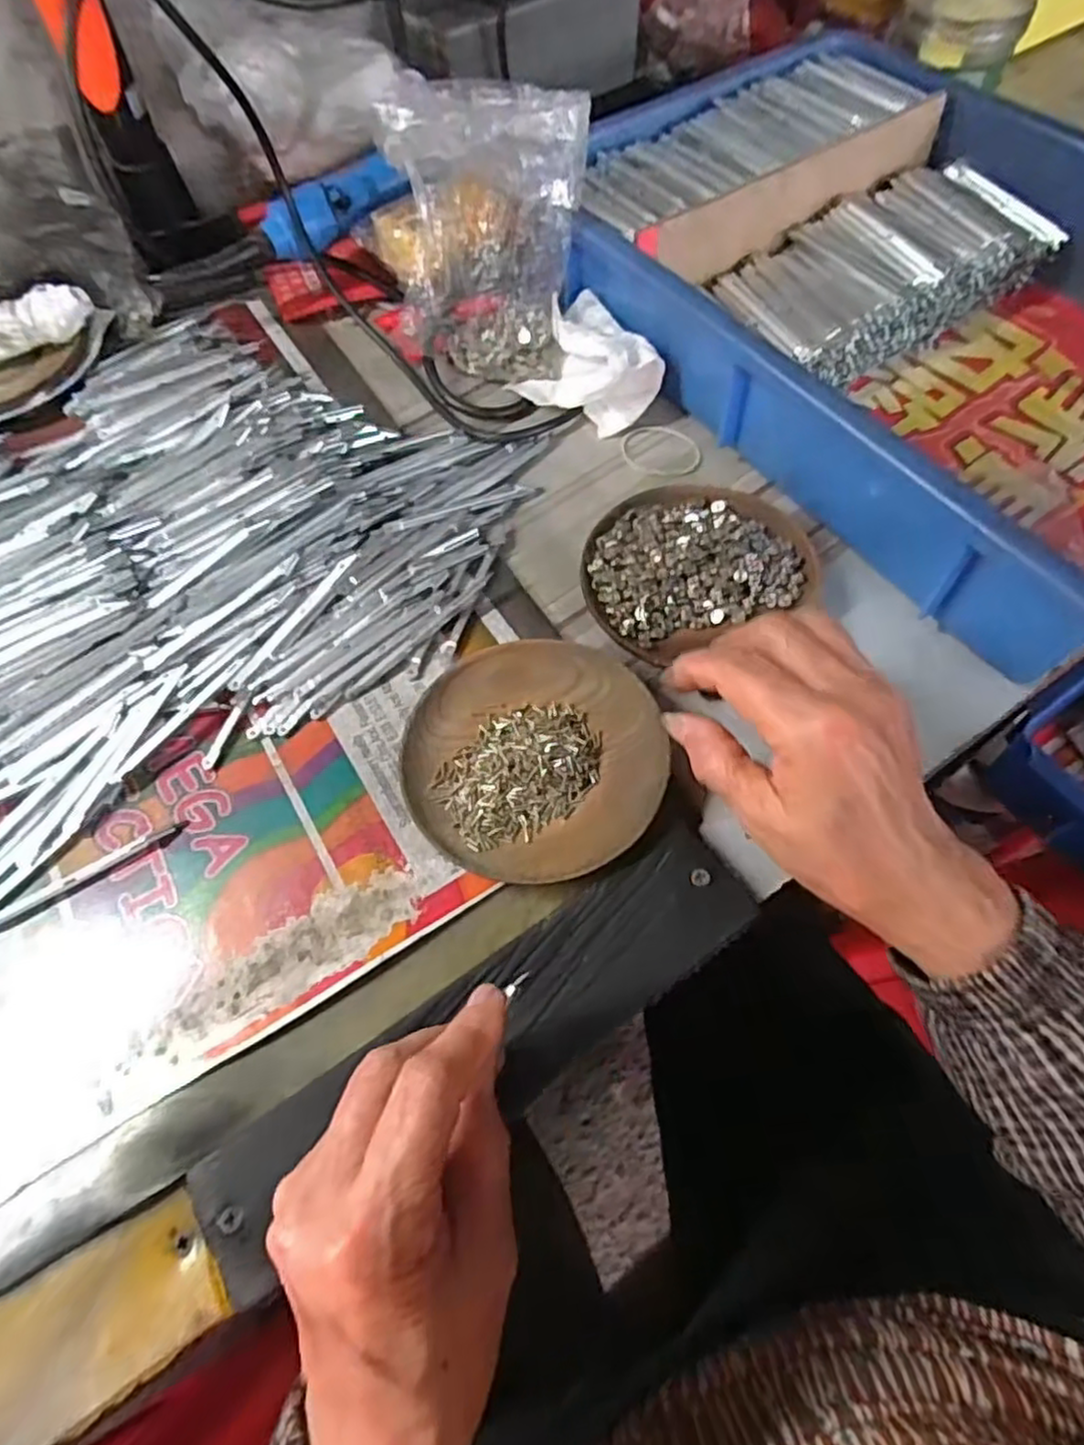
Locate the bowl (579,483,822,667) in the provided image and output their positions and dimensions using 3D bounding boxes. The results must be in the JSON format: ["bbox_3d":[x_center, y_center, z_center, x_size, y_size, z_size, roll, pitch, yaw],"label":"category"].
[{"bbox_3d":[0.076,-0.084,0.367,0.114,0.030,0.096,-20,67,-8],"label":"bowl"}]

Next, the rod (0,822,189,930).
[{"bbox_3d":[-0.203,0.070,0.312,0.096,0.004,0.008,-29,69,-12],"label":"rod"}]

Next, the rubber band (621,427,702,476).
[{"bbox_3d":[0.071,-0.162,0.424,0.049,0.004,0.034,26,69,12],"label":"rubber band"}]

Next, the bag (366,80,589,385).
[{"bbox_3d":[-0.036,-0.286,0.419,0.117,0.127,0.100,-10,62,-3],"label":"bag"}]

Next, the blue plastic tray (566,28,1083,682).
[{"bbox_3d":[0.218,-0.246,0.416,0.302,0.087,0.432,-33,66,-14],"label":"blue plastic tray"}]

